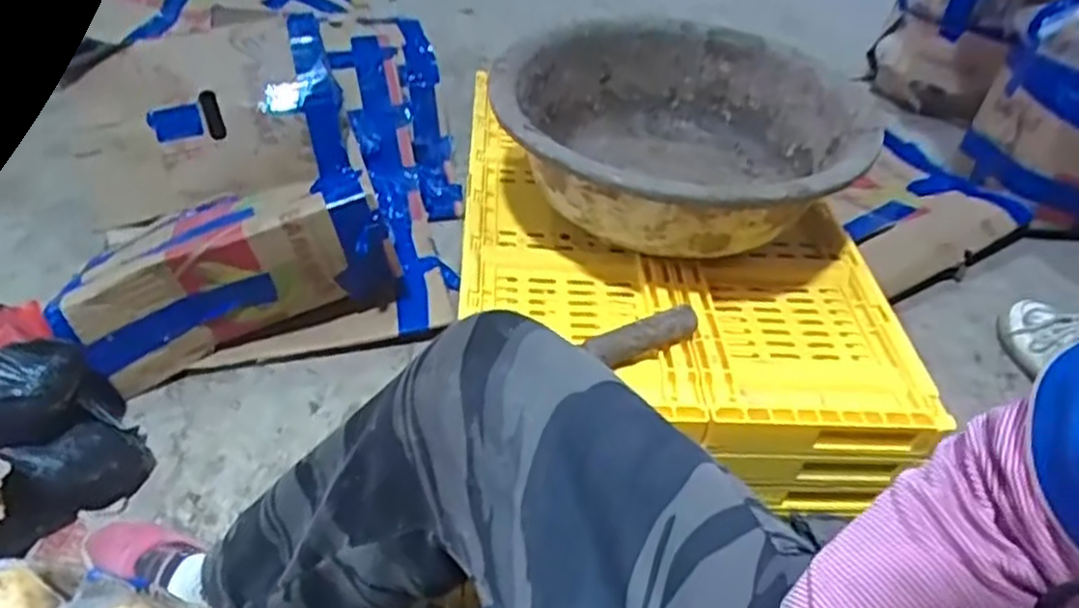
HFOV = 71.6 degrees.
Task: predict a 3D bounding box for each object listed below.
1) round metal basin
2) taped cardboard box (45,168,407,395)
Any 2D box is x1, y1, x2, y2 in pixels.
[{"bbox_3d":[0.133,-0.143,0.720,0.298,0.145,0.329,35,50,29],"label":"round metal basin"},{"bbox_3d":[-0.392,-0.062,0.953,0.365,0.179,0.214,-13,45,-19],"label":"taped cardboard box"}]

